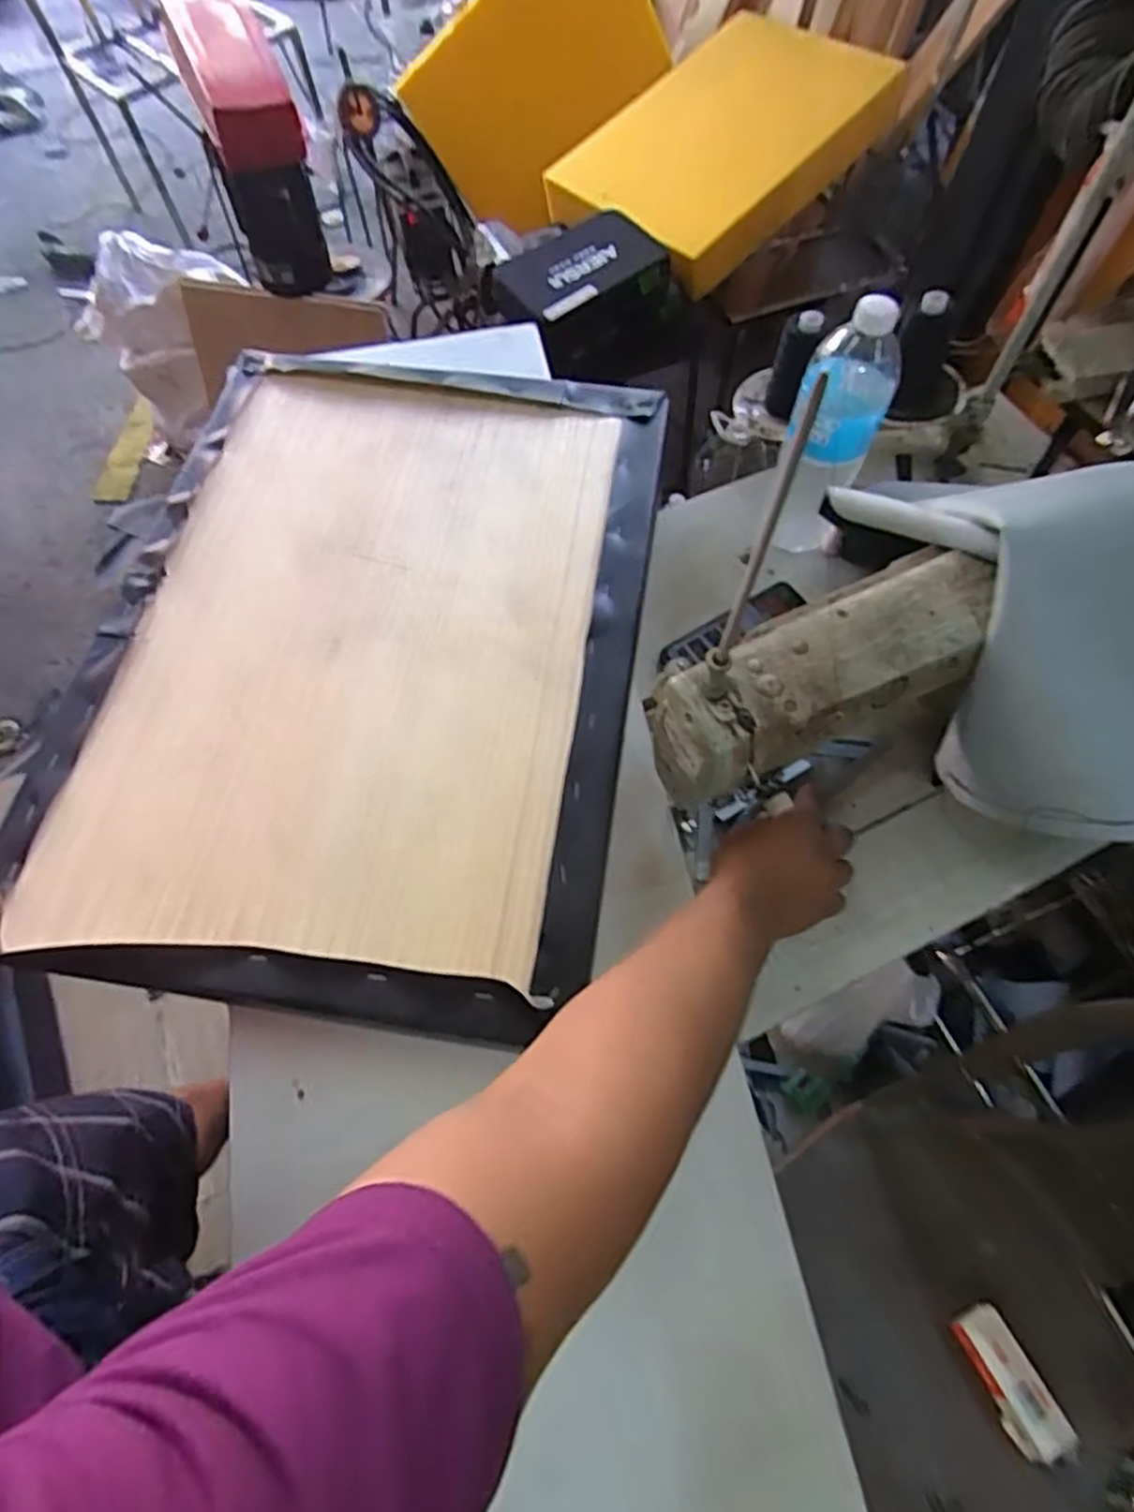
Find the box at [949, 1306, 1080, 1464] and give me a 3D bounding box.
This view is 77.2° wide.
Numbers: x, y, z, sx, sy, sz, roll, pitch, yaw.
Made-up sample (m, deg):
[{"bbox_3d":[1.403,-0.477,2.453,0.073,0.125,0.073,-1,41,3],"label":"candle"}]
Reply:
[{"bbox_3d":[0.446,0.629,0.714,0.051,0.032,0.119,-22,52,-8],"label":"box"}]

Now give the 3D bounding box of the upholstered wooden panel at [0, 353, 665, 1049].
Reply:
[{"bbox_3d":[-0.161,-0.107,0.599,0.432,0.027,0.607,6,65,6],"label":"upholstered wooden panel"}]

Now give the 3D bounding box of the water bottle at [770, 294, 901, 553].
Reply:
[{"bbox_3d":[0.249,-0.306,0.682,0.081,0.242,0.069,15,66,9],"label":"water bottle"}]

